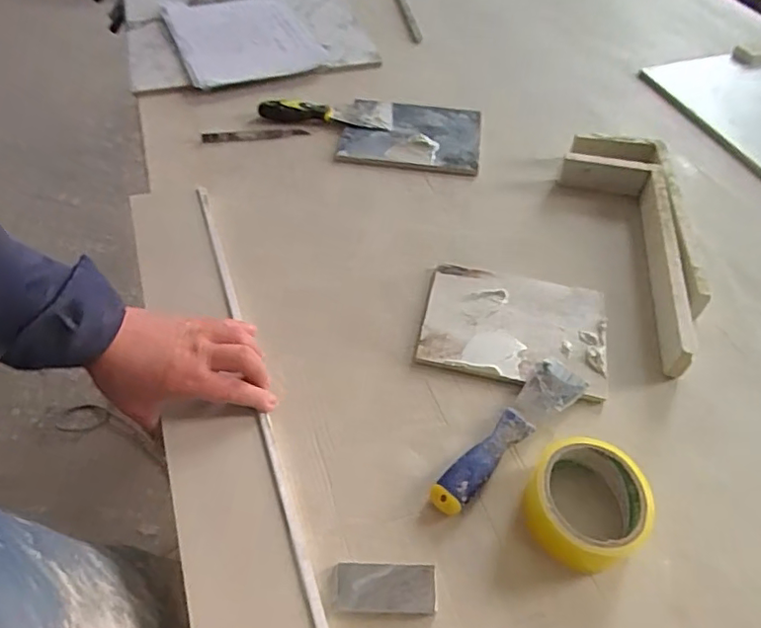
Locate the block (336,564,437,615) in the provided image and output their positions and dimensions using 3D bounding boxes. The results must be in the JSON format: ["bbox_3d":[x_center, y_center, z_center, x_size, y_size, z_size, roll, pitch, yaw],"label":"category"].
[{"bbox_3d":[0.004,0.209,0.438,0.076,0.010,0.034,2,50,-1],"label":"block"}]

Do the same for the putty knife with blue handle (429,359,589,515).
[{"bbox_3d":[0.113,0.107,0.522,0.190,0.021,0.044,-34,59,-26],"label":"putty knife with blue handle"}]

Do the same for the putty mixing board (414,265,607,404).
[{"bbox_3d":[0.139,0.012,0.603,0.183,0.019,0.140,12,51,8],"label":"putty mixing board"}]

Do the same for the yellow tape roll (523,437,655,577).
[{"bbox_3d":[0.166,0.153,0.465,0.089,0.051,0.091,1,50,-1],"label":"yellow tape roll"}]

